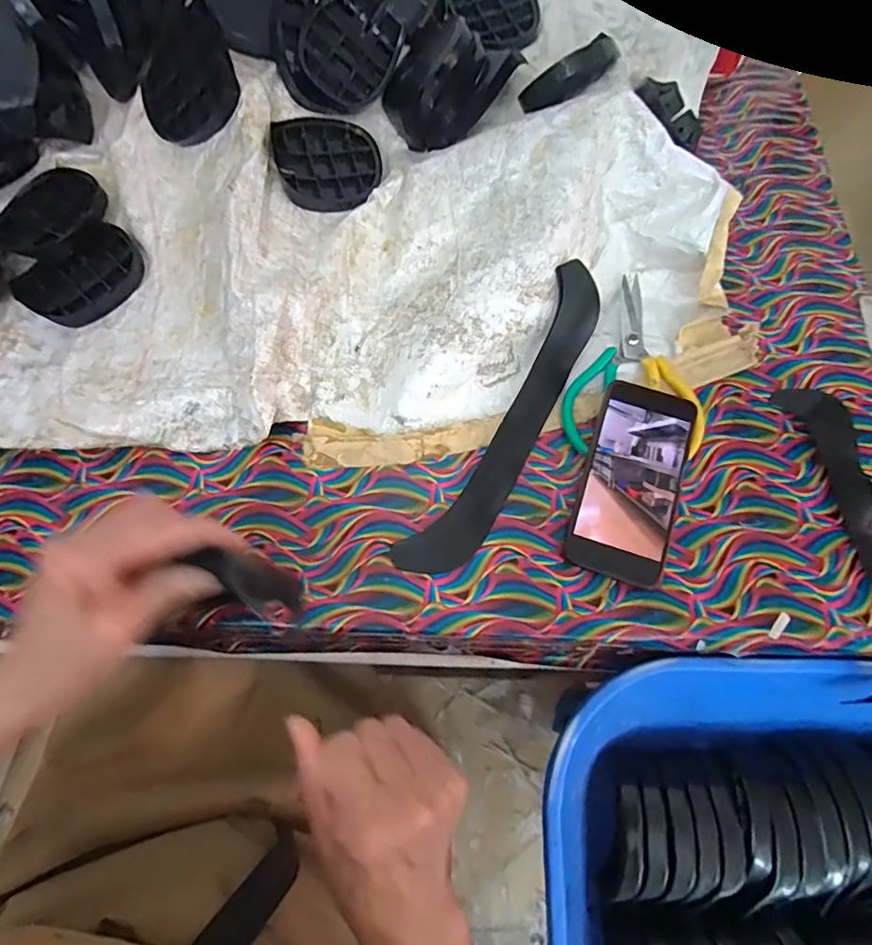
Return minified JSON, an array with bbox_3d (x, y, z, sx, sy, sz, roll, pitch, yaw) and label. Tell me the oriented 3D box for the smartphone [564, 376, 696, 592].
[{"bbox_3d":[0.158,0.005,0.425,0.075,0.008,0.161,19,73,6],"label":"smartphone"}]

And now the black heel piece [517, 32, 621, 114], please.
[{"bbox_3d":[0.120,-0.354,0.469,0.093,0.033,0.026,-28,69,8],"label":"black heel piece"}]

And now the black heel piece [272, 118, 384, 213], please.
[{"bbox_3d":[-0.104,-0.299,0.514,0.105,0.027,0.091,-7,85,-27],"label":"black heel piece"}]

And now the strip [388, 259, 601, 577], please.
[{"bbox_3d":[0.062,-0.043,0.431,0.055,0.053,0.289,29,70,11],"label":"strip"}]

